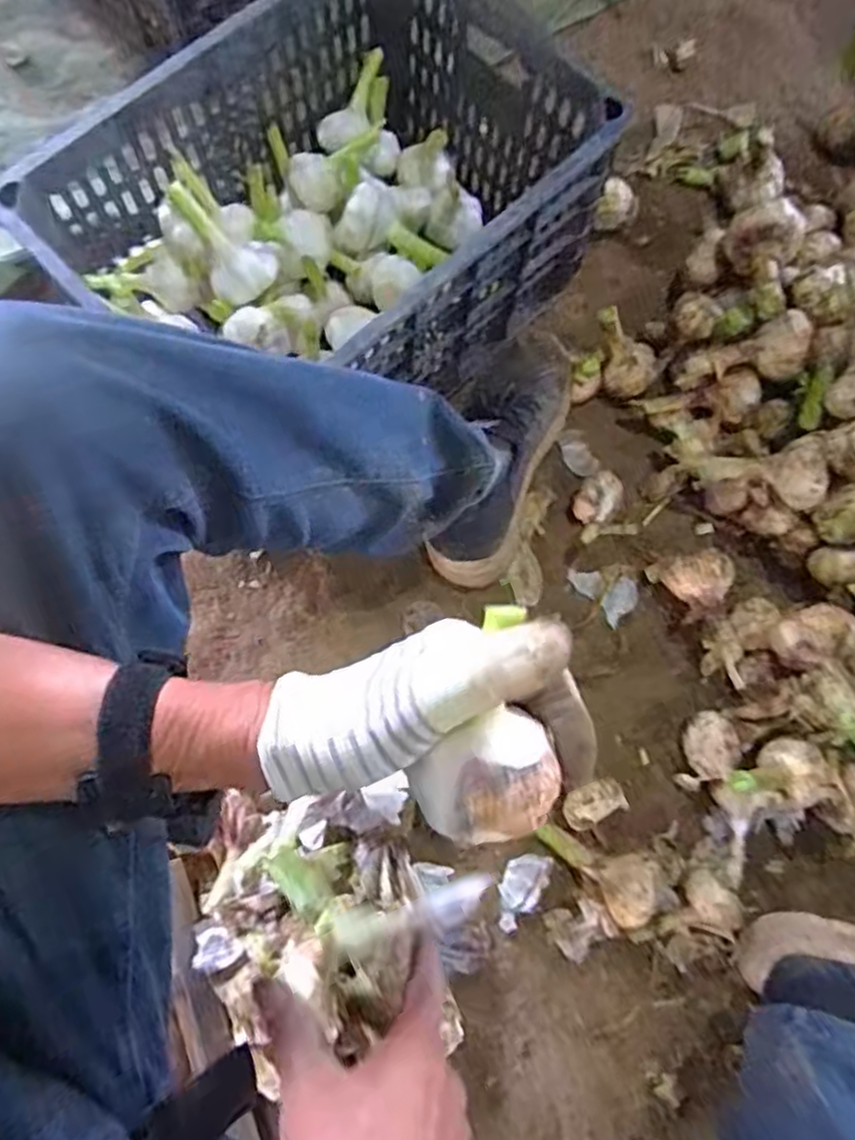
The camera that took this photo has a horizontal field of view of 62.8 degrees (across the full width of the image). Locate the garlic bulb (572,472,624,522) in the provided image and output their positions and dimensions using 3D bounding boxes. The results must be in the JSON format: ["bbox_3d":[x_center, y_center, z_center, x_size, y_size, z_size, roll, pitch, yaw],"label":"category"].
[{"bbox_3d":[0.171,-0.070,0.710,0.039,0.047,0.064,29,78,5],"label":"garlic bulb"}]

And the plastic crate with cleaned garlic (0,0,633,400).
[{"bbox_3d":[-0.087,-0.323,0.671,0.446,0.216,0.316,-39,81,-9],"label":"plastic crate with cleaned garlic"}]

